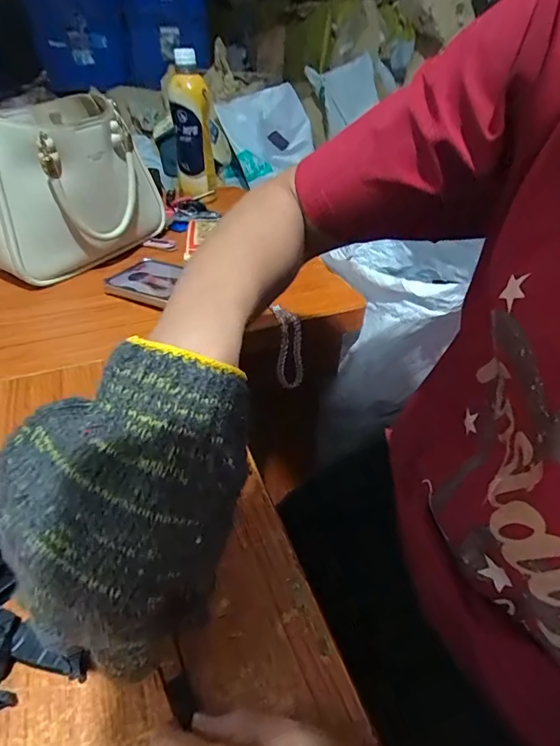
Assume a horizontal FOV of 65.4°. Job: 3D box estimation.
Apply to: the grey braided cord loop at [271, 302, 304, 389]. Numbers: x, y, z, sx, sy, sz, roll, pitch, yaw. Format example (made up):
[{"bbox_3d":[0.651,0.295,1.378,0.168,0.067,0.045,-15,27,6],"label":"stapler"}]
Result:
[{"bbox_3d":[0.010,-0.027,0.490,0.034,0.107,0.011,-9,40,-14],"label":"grey braided cord loop"}]

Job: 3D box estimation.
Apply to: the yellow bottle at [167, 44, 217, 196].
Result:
[{"bbox_3d":[-0.146,-0.398,0.727,0.062,0.220,0.076,-2,39,-5],"label":"yellow bottle"}]

